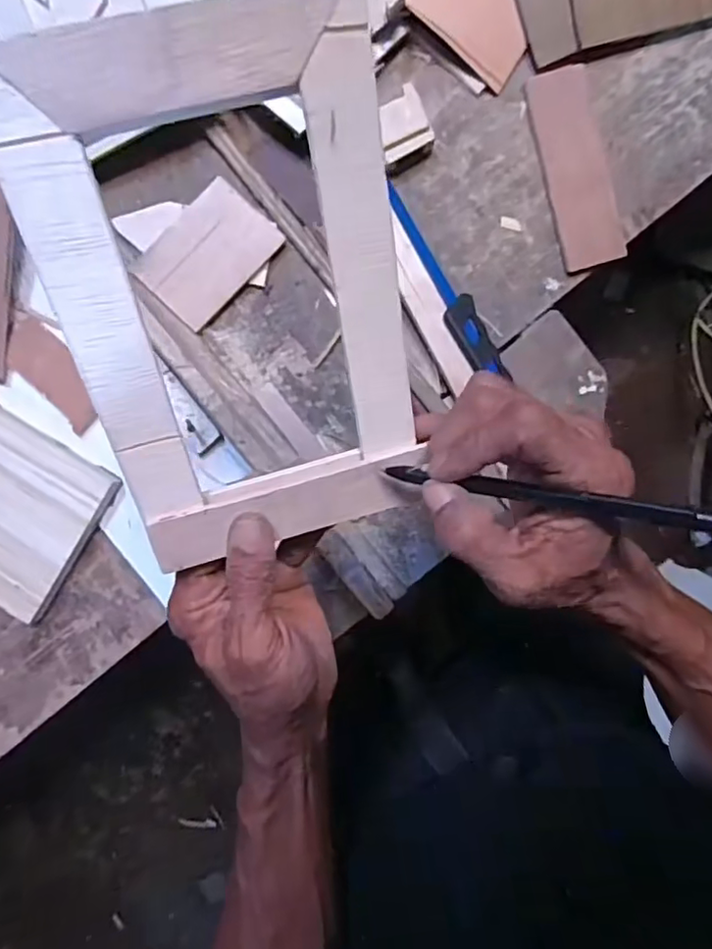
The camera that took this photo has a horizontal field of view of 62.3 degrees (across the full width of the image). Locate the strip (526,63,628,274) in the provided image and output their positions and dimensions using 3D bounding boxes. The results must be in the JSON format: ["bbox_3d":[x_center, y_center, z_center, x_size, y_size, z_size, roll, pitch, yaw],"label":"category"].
[{"bbox_3d":[0.187,-0.257,0.494,0.053,0.010,0.161,-14,92,2],"label":"strip"}]

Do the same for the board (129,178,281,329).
[{"bbox_3d":[-0.122,-0.184,0.486,0.075,0.008,0.108,42,93,0],"label":"board"}]

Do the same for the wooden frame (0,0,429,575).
[{"bbox_3d":[-0.044,-0.061,0.237,0.131,0.011,0.202,-16,120,-9],"label":"wooden frame"}]

